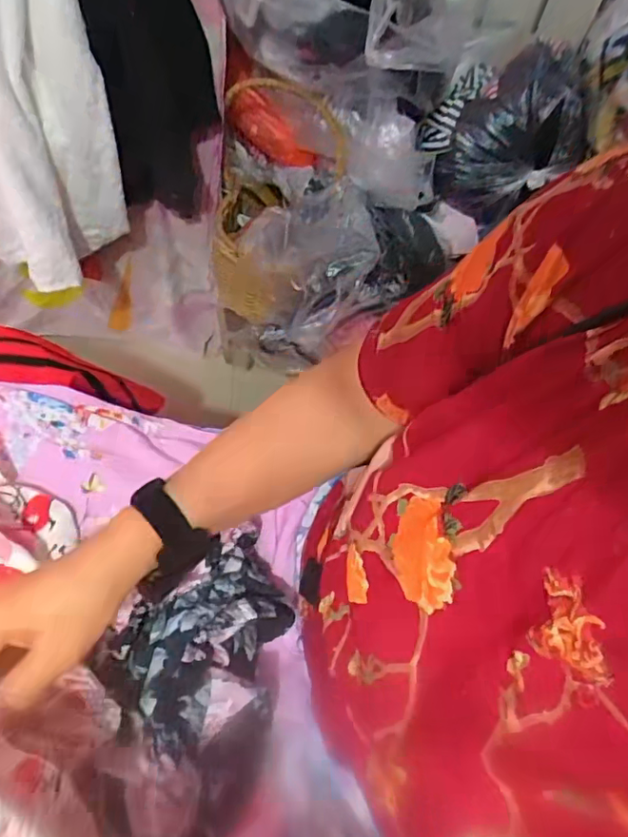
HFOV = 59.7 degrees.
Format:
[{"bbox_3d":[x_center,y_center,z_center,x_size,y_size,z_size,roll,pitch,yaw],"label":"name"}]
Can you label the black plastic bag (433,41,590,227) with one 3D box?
[{"bbox_3d":[0.271,-0.385,0.768,0.181,0.160,0.120,-31,70,-13],"label":"black plastic bag"}]

